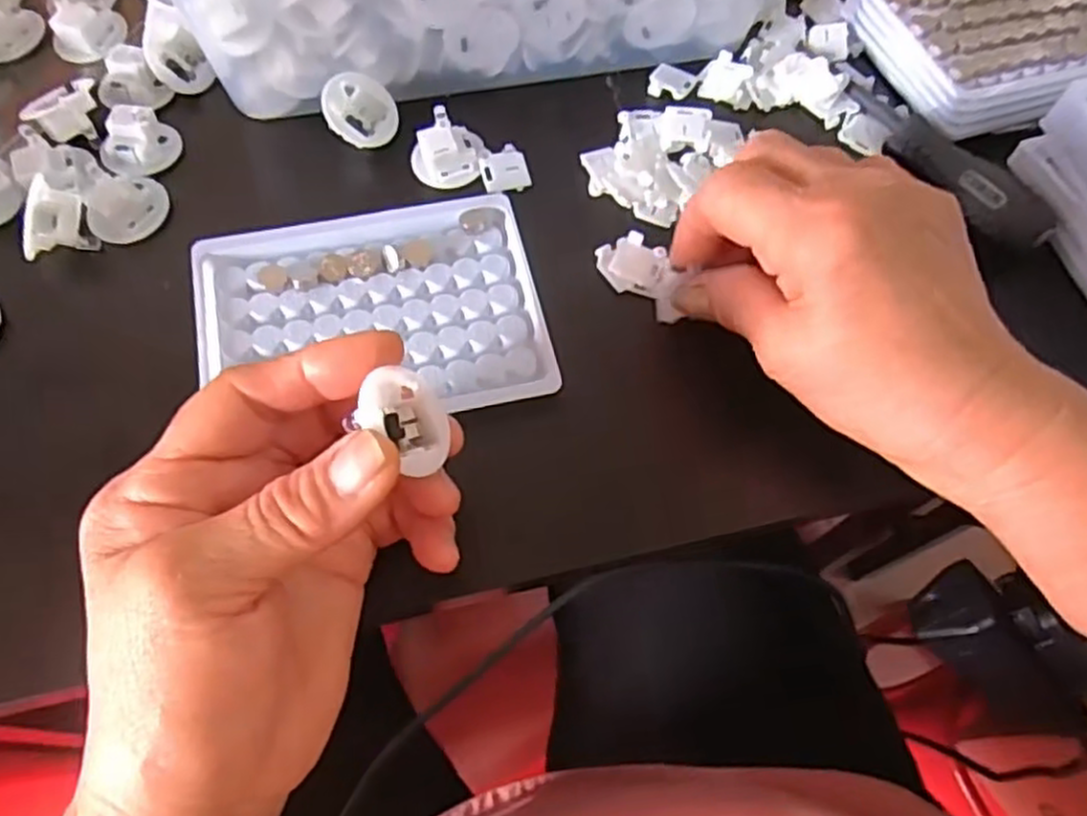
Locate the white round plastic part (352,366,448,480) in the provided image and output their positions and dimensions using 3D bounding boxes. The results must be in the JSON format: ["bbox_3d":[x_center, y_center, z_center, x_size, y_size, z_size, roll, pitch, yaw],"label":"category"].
[{"bbox_3d":[-0.042,0.003,0.224,0.014,0.028,0.027,-22,33,30],"label":"white round plastic part"}]

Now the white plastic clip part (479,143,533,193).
[{"bbox_3d":[-0.017,-0.106,0.338,0.021,0.006,0.021,-15,66,-9],"label":"white plastic clip part"}]

